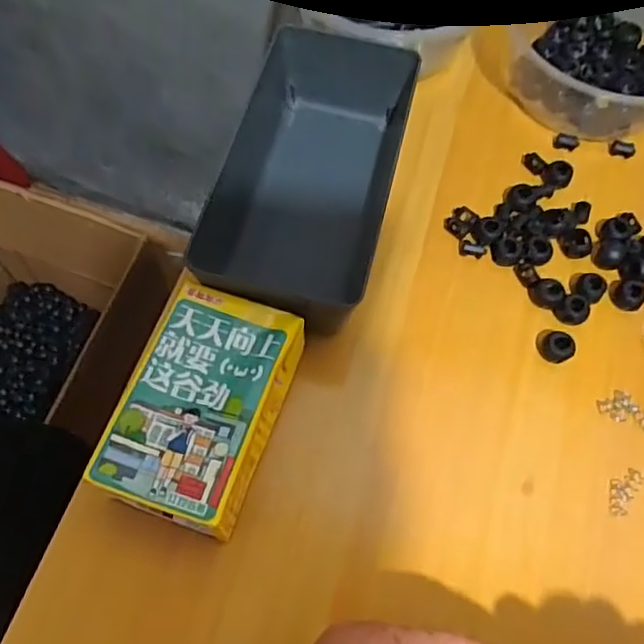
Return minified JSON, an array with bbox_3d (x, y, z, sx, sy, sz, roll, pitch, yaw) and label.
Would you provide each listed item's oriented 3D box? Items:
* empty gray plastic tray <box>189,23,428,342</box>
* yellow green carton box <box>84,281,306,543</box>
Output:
[{"bbox_3d":[-0.003,-0.090,0.359,0.088,0.054,0.204,14,64,4],"label":"empty gray plastic tray"},{"bbox_3d":[-0.057,0.042,0.296,0.064,0.046,0.105,18,64,7],"label":"yellow green carton box"}]

